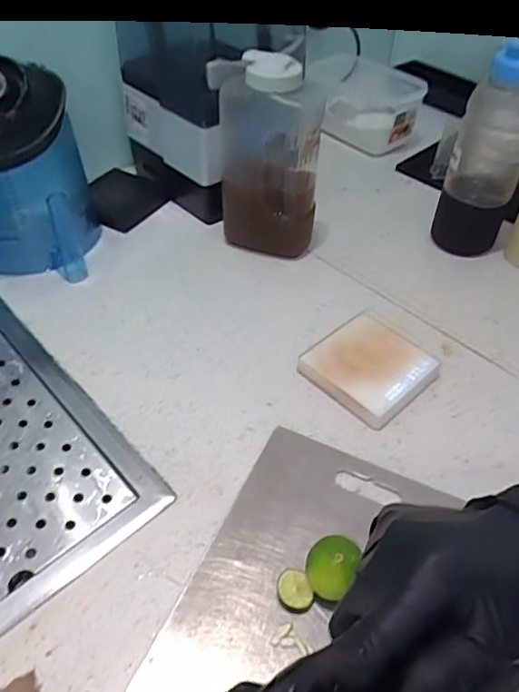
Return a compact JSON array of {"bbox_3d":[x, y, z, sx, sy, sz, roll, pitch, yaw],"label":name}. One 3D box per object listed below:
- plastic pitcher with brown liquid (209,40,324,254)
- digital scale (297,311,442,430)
[{"bbox_3d":[0.011,-0.269,0.757,0.143,0.248,0.157,3,47,-1],"label":"plastic pitcher with brown liquid"},{"bbox_3d":[0.133,0.022,0.642,0.126,0.028,0.127,37,55,27],"label":"digital scale"}]

